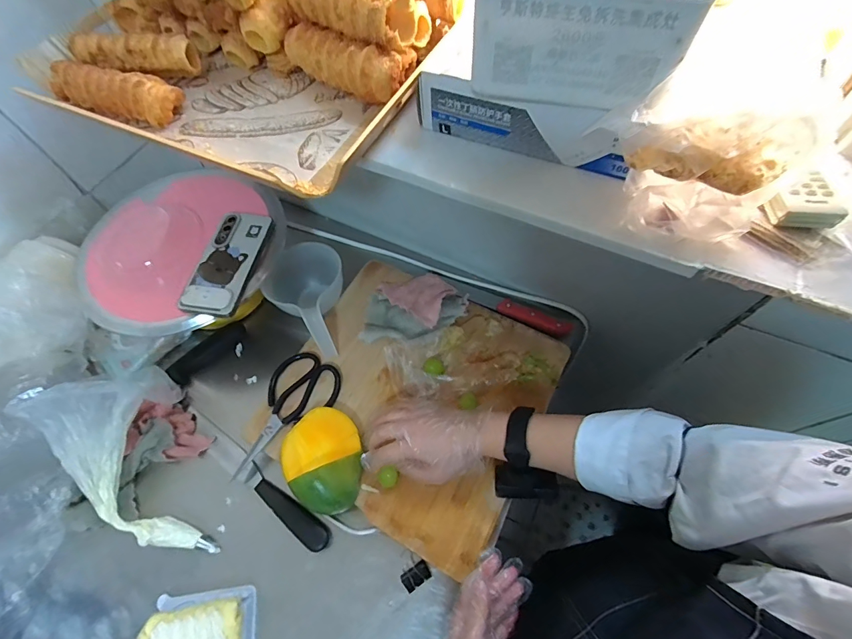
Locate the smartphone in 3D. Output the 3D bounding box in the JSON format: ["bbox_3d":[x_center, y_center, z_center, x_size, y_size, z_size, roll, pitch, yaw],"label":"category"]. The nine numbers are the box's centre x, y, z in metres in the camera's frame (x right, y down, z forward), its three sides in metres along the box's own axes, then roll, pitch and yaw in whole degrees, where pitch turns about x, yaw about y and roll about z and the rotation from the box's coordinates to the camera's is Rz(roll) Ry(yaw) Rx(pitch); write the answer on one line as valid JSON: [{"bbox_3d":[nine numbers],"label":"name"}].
[{"bbox_3d":[-0.269,-0.079,0.537,0.074,0.013,0.163,6,63,7],"label":"smartphone"}]

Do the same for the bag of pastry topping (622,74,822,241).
[{"bbox_3d":[0.206,-0.115,0.296,0.108,0.087,0.080,39,71,21],"label":"bag of pastry topping"}]

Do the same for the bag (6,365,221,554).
[{"bbox_3d":[-0.366,0.179,0.476,0.130,0.148,0.244,-27,64,-11],"label":"bag"}]

